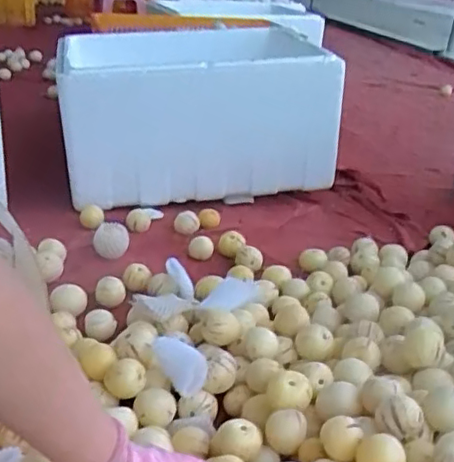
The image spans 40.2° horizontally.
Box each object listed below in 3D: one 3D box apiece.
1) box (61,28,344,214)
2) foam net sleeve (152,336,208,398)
[{"bbox_3d":[-0.070,-0.313,1.495,0.586,0.292,0.459,0,26,-7],"label":"box"},{"bbox_3d":[-0.059,0.164,0.772,0.034,0.041,0.075,-17,33,-36],"label":"foam net sleeve"}]

